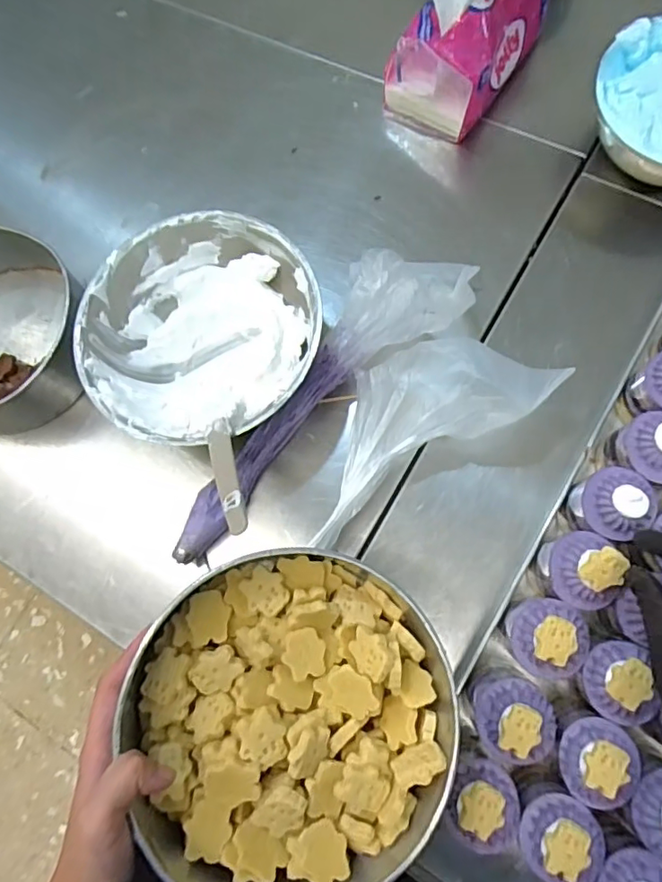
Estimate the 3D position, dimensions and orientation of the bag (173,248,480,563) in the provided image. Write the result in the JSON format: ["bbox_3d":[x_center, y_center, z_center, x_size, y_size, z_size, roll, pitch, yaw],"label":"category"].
[{"bbox_3d":[-0.011,-0.043,0.523,0.095,0.070,0.395,41,87,15],"label":"bag"}]

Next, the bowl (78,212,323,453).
[{"bbox_3d":[-0.124,-0.098,0.537,0.215,0.105,0.218,0,68,1],"label":"bowl"}]

